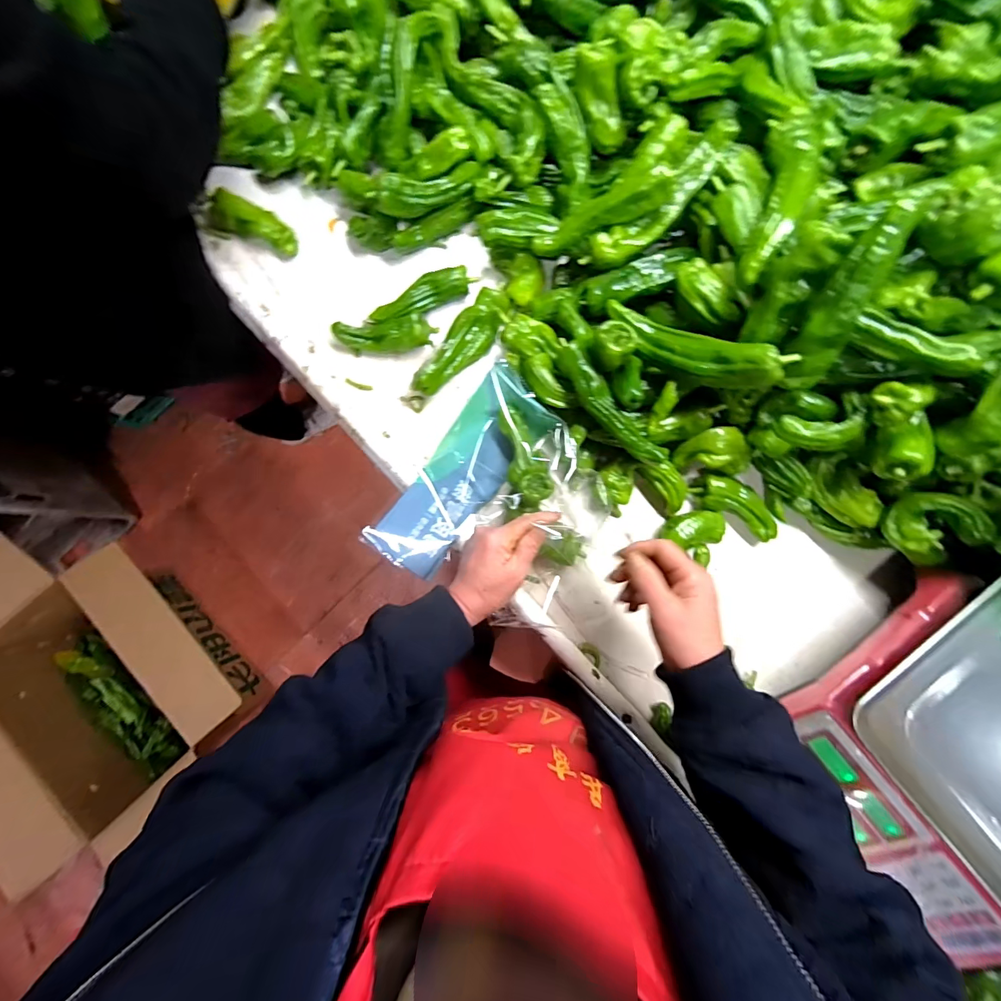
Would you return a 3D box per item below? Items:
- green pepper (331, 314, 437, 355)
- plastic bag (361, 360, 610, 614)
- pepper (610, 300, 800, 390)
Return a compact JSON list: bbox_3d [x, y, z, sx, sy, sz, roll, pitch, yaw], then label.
[{"bbox_3d":[-0.139,-0.199,0.527,0.116,0.034,0.041,-5,86,-1],"label":"green pepper"},{"bbox_3d":[0.005,0.008,0.498,0.212,0.069,0.234,38,86,2],"label":"plastic bag"},{"bbox_3d":[0.187,-0.154,0.438,0.178,0.033,0.042,32,85,29],"label":"pepper"}]

